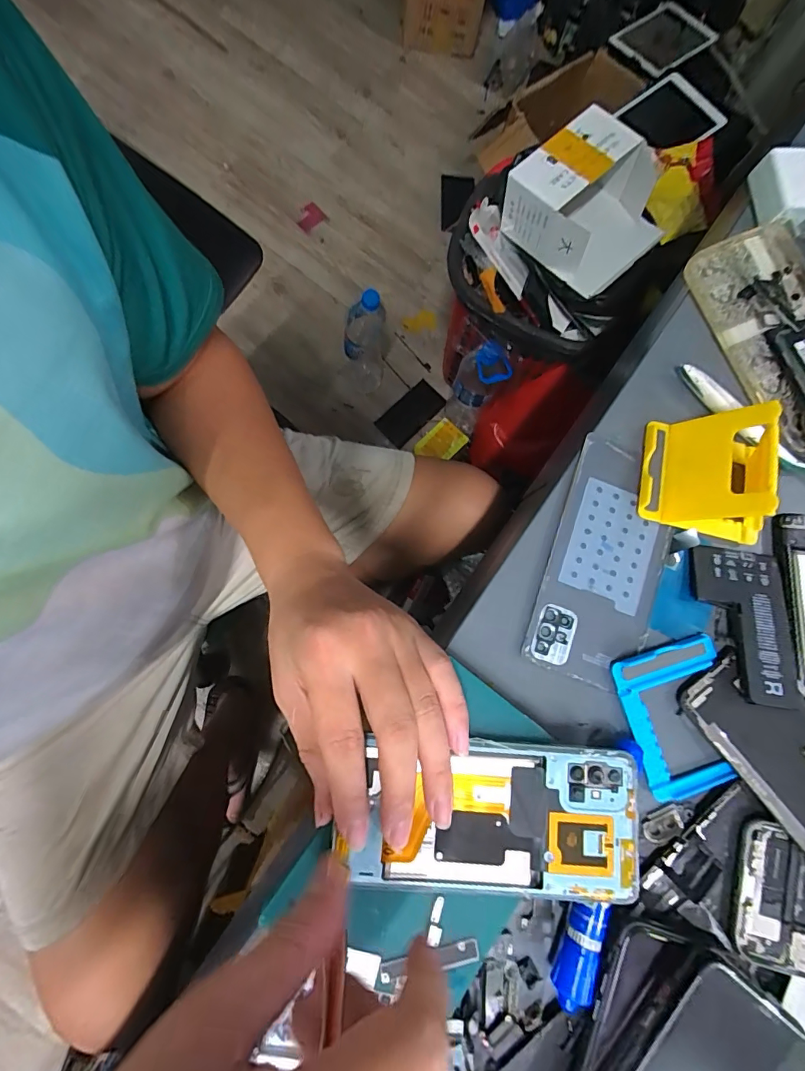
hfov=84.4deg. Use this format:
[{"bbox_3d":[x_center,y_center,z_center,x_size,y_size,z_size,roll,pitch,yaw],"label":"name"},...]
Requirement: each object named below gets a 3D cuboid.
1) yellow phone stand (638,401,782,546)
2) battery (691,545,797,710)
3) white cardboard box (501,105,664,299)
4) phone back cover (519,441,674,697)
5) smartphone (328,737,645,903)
[{"bbox_3d":[0.198,-0.040,0.273,0.081,0.047,0.070,13,80,1],"label":"yellow phone stand"},{"bbox_3d":[0.212,0.055,0.276,0.054,0.007,0.093,8,80,-4],"label":"battery"},{"bbox_3d":[0.275,-0.480,0.646,0.167,0.101,0.202,-44,87,-11],"label":"white cardboard box"},{"bbox_3d":[0.131,0.016,0.283,0.072,0.005,0.150,21,79,-2],"label":"phone back cover"},{"bbox_3d":[0.051,0.149,0.234,0.146,0.008,0.073,5,77,0],"label":"smartphone"}]

